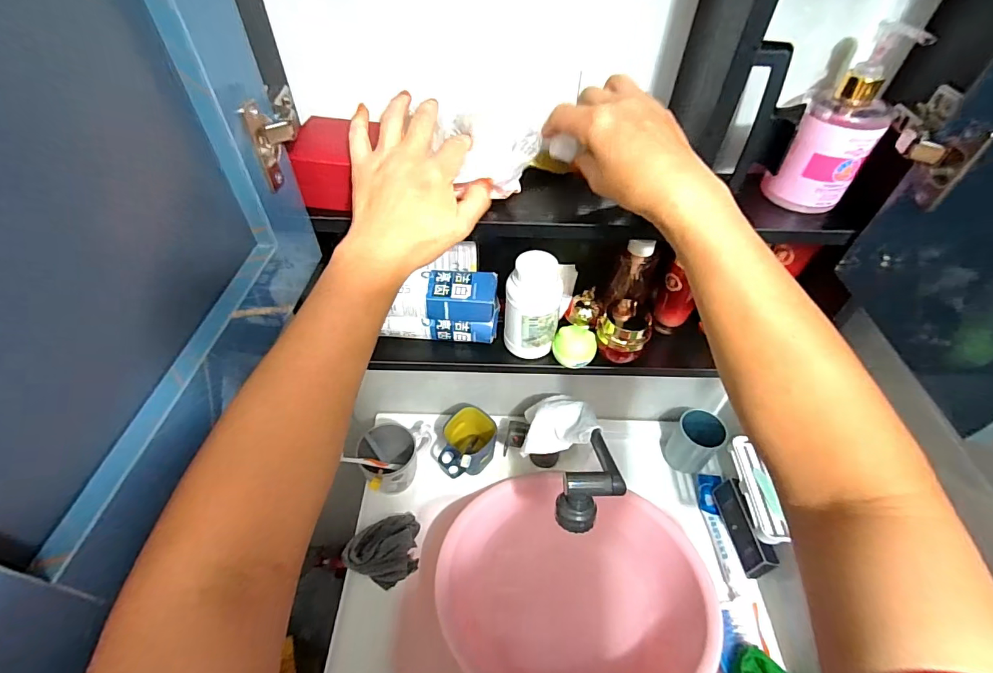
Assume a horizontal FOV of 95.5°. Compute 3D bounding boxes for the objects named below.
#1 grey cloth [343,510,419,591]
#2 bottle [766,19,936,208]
[{"bbox_3d":[-0.161,0.312,0.667,0.112,0.043,0.088,-35,58,-28],"label":"grey cloth"},{"bbox_3d":[0.291,-0.179,0.380,0.064,0.140,0.059,34,56,25],"label":"bottle"}]

